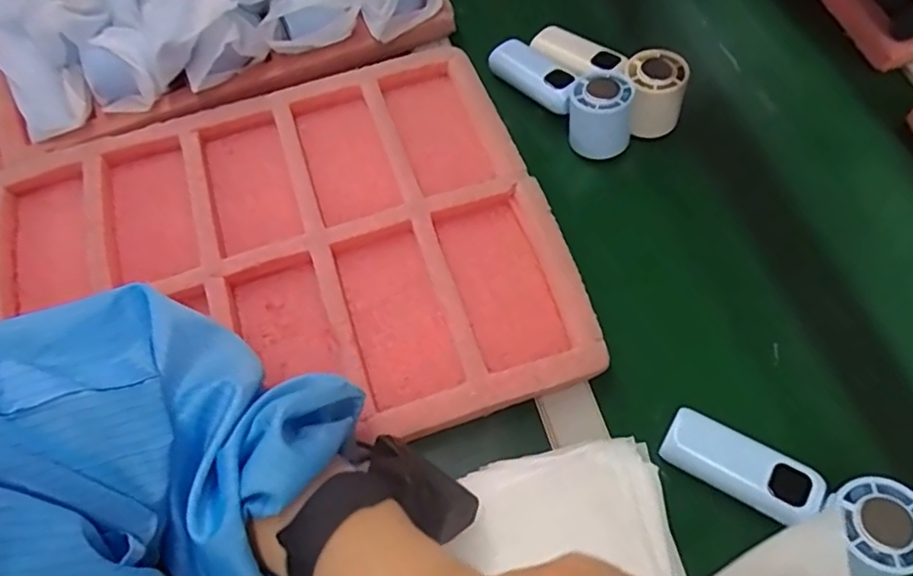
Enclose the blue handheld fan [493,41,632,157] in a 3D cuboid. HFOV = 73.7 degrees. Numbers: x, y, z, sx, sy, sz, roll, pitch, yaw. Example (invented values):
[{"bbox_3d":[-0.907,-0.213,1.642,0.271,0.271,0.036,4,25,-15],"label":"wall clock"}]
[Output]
[{"bbox_3d":[0.095,-0.182,0.558,0.049,0.061,0.148,-38,68,-17],"label":"blue handheld fan"}]

